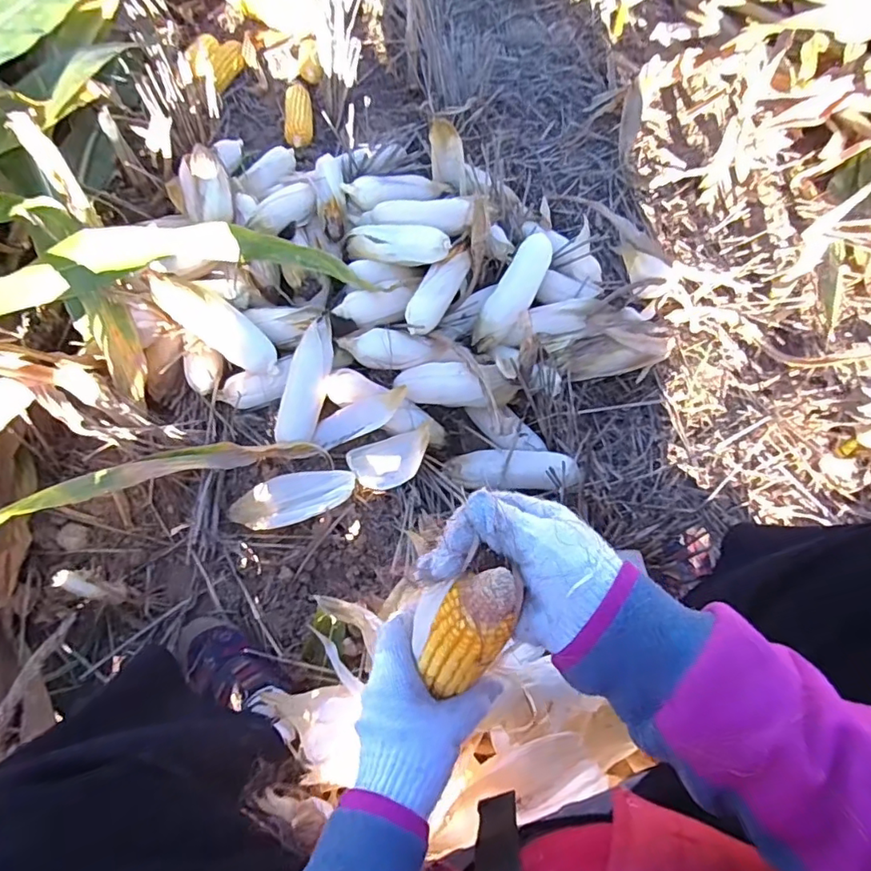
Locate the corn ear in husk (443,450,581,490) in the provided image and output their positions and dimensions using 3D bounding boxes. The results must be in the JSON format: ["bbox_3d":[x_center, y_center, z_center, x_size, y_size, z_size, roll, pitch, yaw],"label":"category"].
[{"bbox_3d":[0.112,0.053,0.834,0.197,0.072,0.065,2,67,1],"label":"corn ear in husk"}]

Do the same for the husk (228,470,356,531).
[{"bbox_3d":[-0.216,0.096,0.799,0.207,0.032,0.076,-14,67,11],"label":"husk"}]

